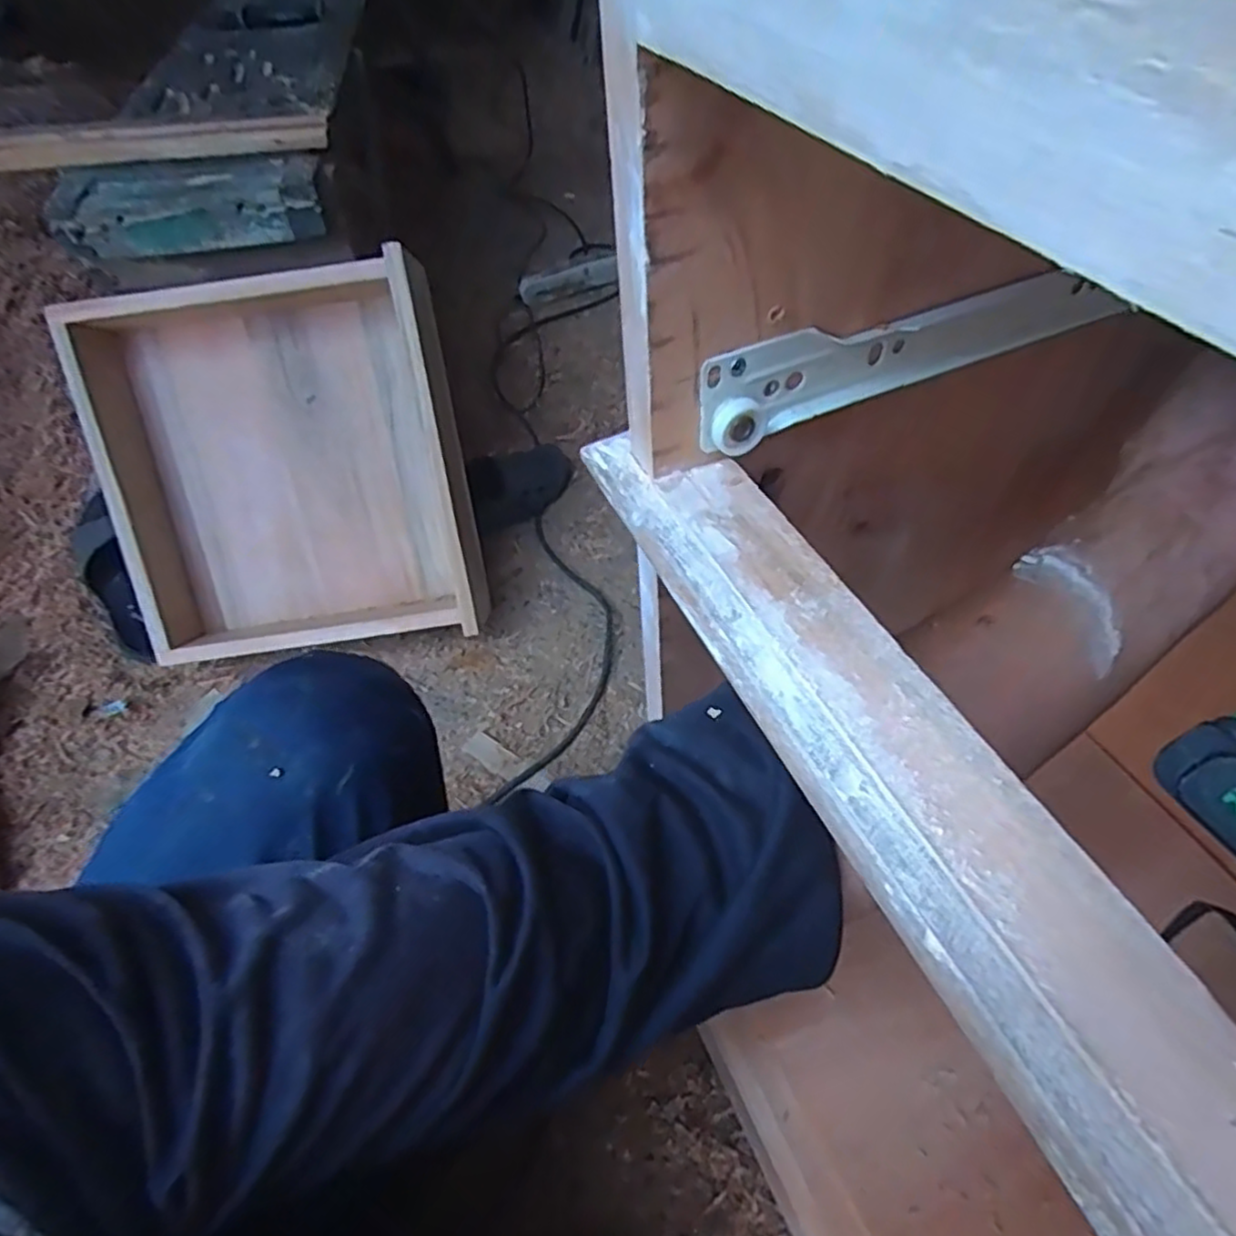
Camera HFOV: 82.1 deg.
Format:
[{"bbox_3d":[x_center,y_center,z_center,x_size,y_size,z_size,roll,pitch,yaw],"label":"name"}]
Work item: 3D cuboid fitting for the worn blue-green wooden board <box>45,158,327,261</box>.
[{"bbox_3d":[-0.414,-0.403,0.698,0.254,0.054,0.081,-1,55,2],"label":"worn blue-green wooden board"}]

